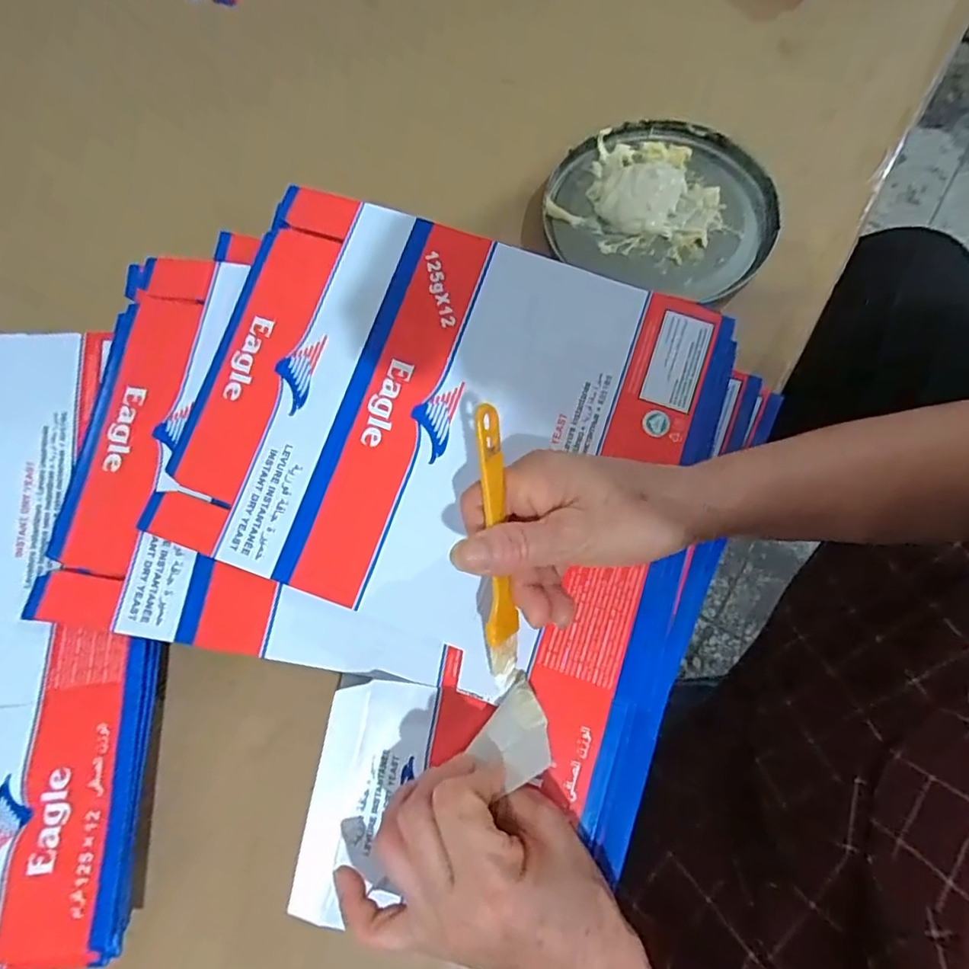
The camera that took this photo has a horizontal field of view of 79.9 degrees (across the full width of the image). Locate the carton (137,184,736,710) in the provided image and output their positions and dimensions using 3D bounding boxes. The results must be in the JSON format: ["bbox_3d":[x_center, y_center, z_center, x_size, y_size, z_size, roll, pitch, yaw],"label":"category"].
[{"bbox_3d":[-0.018,-0.035,0.337,0.300,0.012,0.230,18,81,5],"label":"carton"}]

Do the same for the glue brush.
[{"bbox_3d":[0.006,0.031,0.274,0.015,0.014,0.136,-4,101,0],"label":"glue brush"}]

